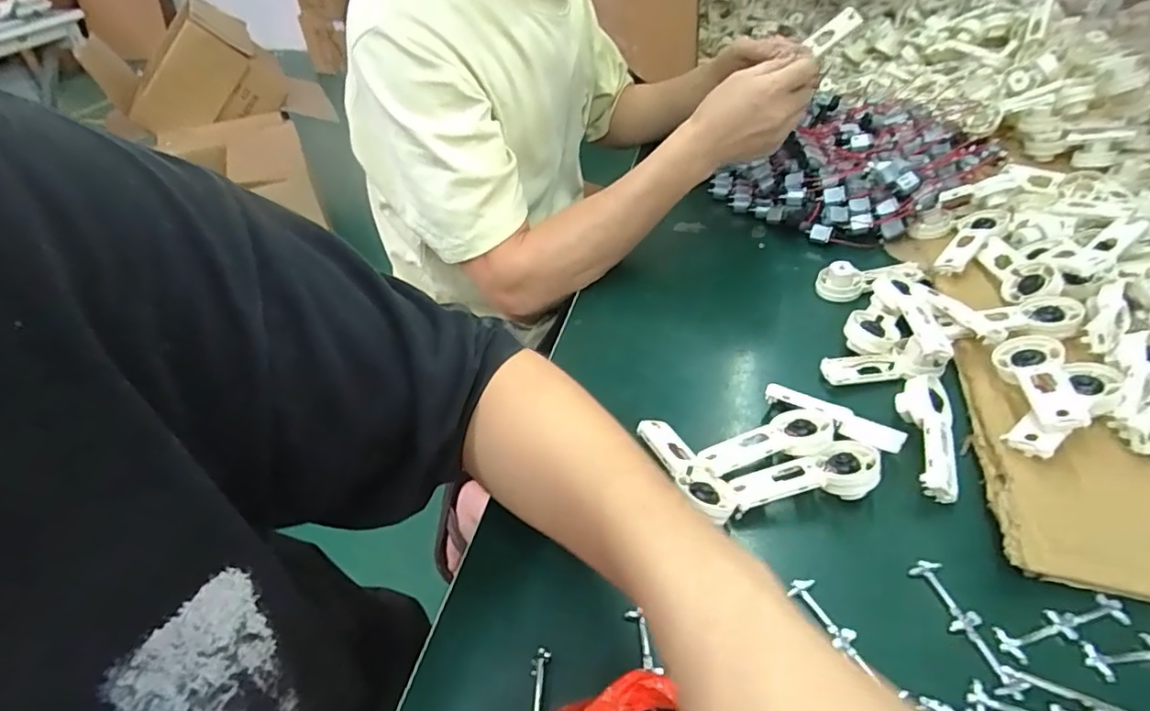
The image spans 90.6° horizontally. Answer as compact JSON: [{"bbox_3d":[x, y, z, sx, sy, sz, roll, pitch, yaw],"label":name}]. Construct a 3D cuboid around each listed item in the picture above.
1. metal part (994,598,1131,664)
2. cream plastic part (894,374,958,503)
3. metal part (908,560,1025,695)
[{"bbox_3d":[0.256,0.142,0.299,0.072,0.004,0.016,-13,43,-10],"label":"metal part"},{"bbox_3d":[0.237,0.052,0.383,0.034,0.025,0.088,13,45,18],"label":"cream plastic part"},{"bbox_3d":[0.208,0.143,0.304,0.017,0.004,0.069,-11,43,-8],"label":"metal part"}]

